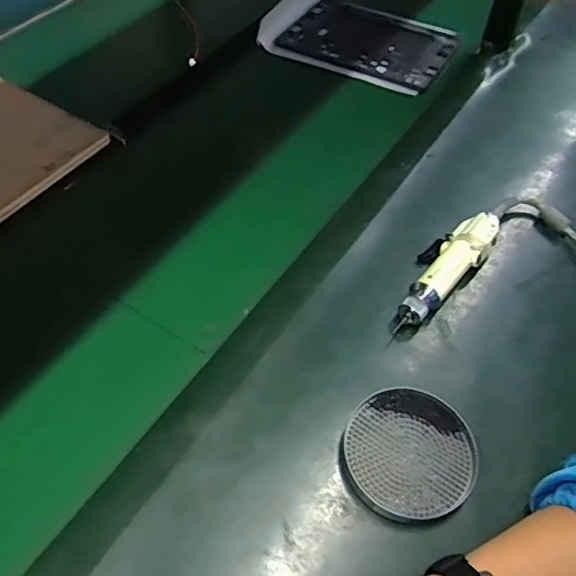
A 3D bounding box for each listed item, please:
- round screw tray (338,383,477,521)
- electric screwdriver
[{"bbox_3d":[0.108,0.146,0.507,0.116,0.020,0.114,3,55,-4],"label":"round screw tray"},{"bbox_3d":[0.165,-0.020,0.614,0.058,0.037,0.194,36,59,19],"label":"electric screwdriver"}]

